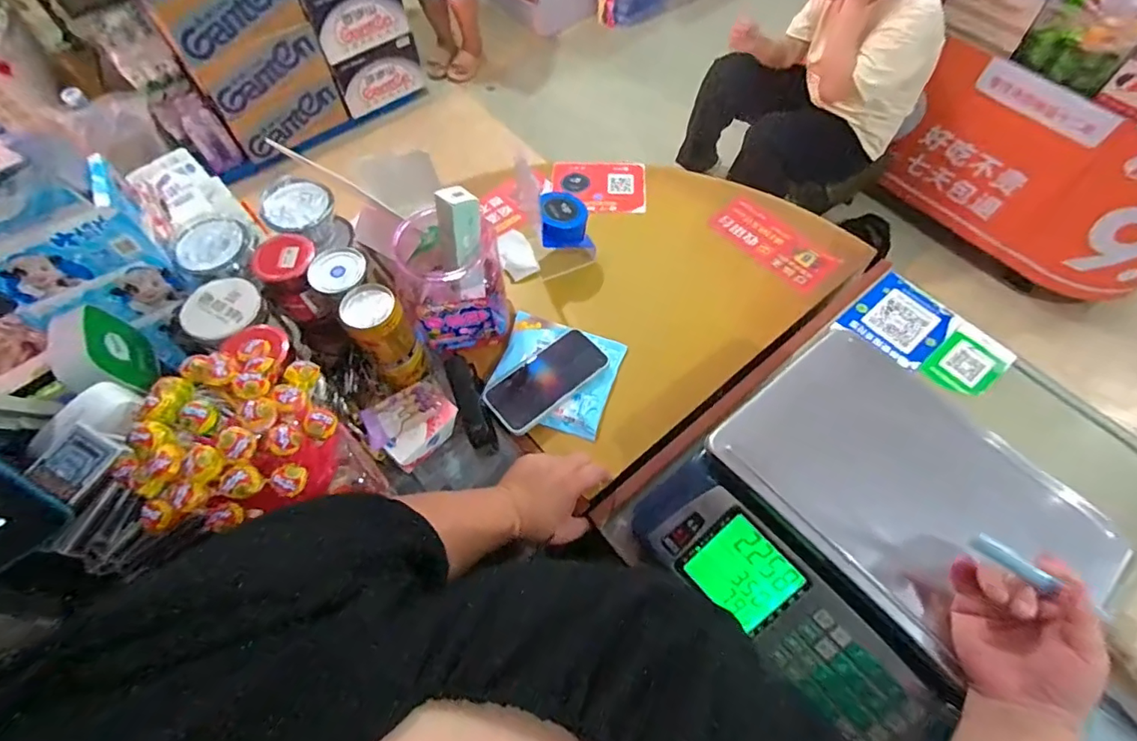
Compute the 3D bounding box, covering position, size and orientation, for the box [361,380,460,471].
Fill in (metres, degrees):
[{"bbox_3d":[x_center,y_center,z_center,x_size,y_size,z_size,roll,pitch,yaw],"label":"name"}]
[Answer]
[{"bbox_3d":[-0.198,0.063,0.656,0.081,0.042,0.099,40,70,20],"label":"box"}]

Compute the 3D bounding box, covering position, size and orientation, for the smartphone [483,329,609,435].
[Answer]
[{"bbox_3d":[-0.031,0.011,0.692,0.159,0.015,0.080,-37,68,-17],"label":"smartphone"}]

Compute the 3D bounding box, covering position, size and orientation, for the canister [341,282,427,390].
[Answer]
[{"bbox_3d":[-0.214,-0.039,0.621,0.056,0.132,0.060,-24,64,-11],"label":"canister"}]

